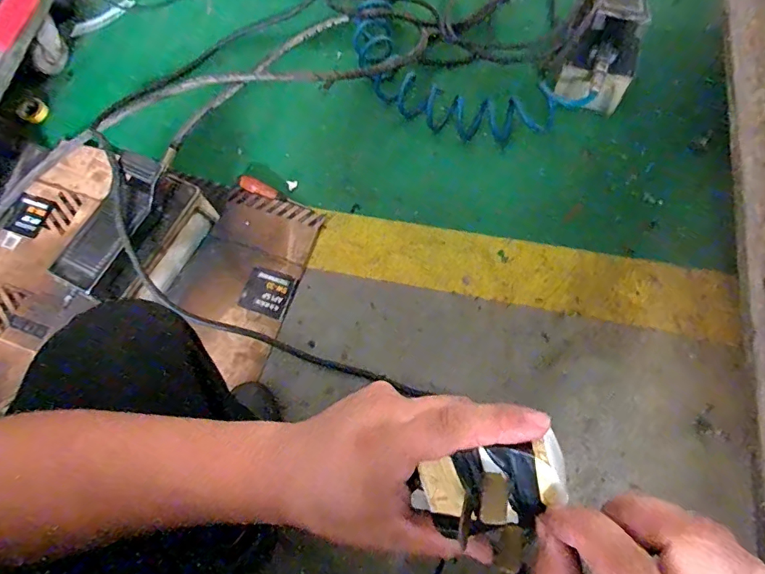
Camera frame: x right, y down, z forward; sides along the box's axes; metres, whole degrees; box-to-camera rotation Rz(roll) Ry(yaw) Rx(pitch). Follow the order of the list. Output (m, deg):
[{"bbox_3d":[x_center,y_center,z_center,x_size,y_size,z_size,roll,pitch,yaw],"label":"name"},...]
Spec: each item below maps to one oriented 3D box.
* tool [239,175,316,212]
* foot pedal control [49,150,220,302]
[{"bbox_3d":[-0.214,-0.187,0.948,0.155,0.021,0.030,22,73,-8],"label":"tool"},{"bbox_3d":[-0.431,-0.084,0.838,0.116,0.166,0.247,25,75,11],"label":"foot pedal control"}]

